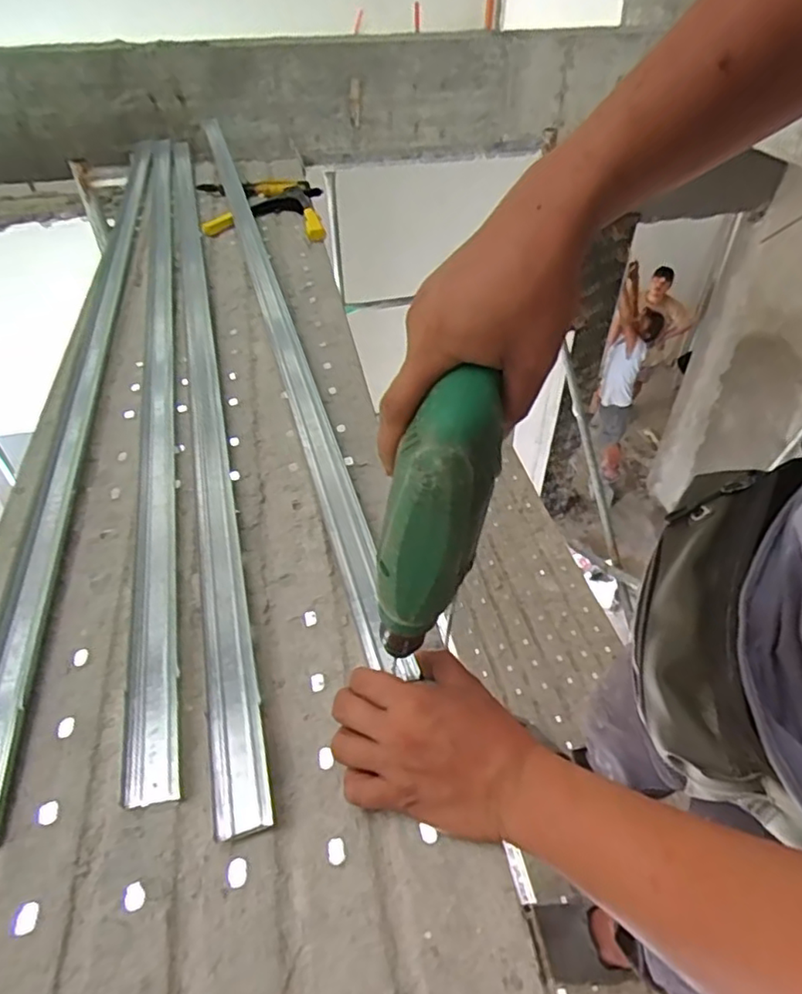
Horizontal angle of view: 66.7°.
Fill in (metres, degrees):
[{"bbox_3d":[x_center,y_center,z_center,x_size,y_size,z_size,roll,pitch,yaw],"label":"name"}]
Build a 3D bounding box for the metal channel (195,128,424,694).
[{"bbox_3d":[-0.228,-0.367,1.003,0.046,0.033,1.470,-11,47,-13],"label":"metal channel"}]

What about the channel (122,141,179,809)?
[{"bbox_3d":[-0.379,-0.303,0.963,0.050,0.025,1.574,-10,45,-12],"label":"channel"}]

